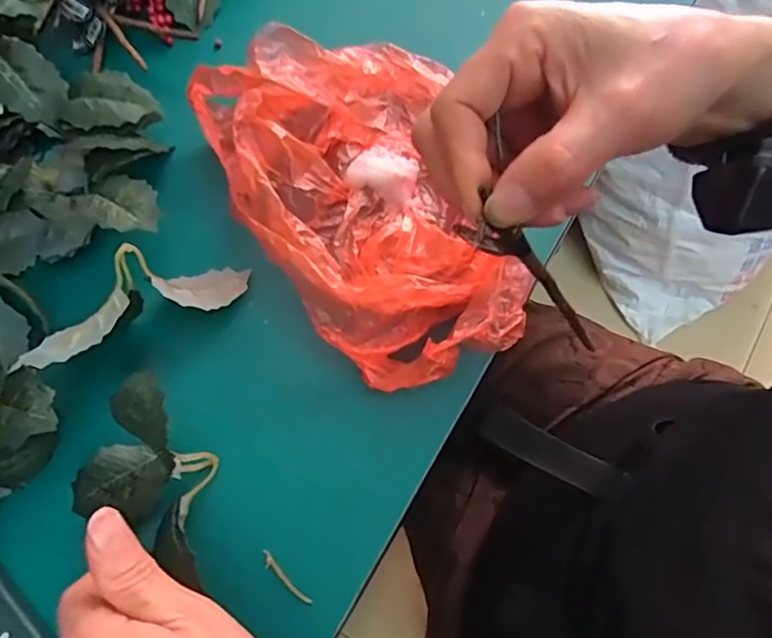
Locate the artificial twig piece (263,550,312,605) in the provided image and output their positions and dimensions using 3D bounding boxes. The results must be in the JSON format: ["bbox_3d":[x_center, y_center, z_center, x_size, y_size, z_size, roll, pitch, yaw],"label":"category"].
[{"bbox_3d":[-0.049,0.127,0.272,0.033,0.004,0.005,41,76,16],"label":"artificial twig piece"}]

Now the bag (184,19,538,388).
[{"bbox_3d":[-0.007,-0.076,0.325,0.159,0.043,0.226,-21,70,-5],"label":"bag"}]

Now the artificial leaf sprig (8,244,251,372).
[{"bbox_3d":[-0.133,-0.009,0.299,0.121,0.035,0.043,-29,69,-32],"label":"artificial leaf sprig"}]

